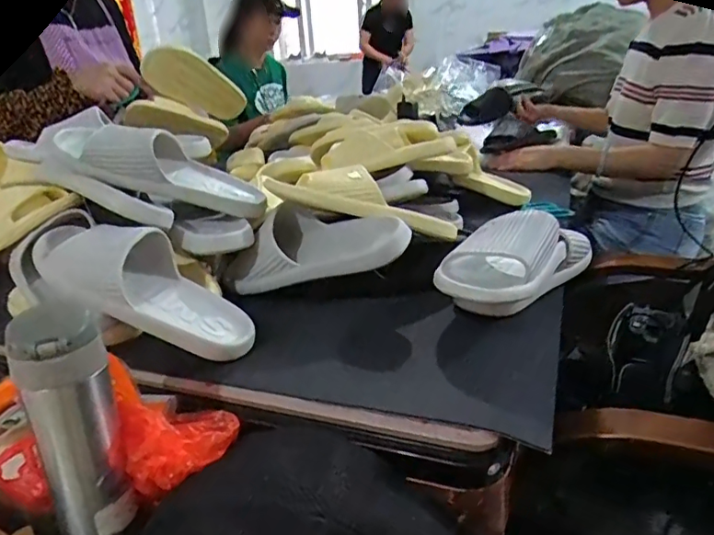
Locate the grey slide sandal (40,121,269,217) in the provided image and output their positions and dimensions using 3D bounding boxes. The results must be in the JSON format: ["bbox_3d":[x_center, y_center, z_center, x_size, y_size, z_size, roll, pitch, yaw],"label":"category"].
[{"bbox_3d":[-0.239,-0.132,0.691,0.266,0.078,0.083,16,21,-20],"label":"grey slide sandal"}]

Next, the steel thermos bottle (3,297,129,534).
[{"bbox_3d":[-0.225,0.130,0.442,0.065,0.194,0.054,-16,25,-28],"label":"steel thermos bottle"}]

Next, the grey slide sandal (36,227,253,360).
[{"bbox_3d":[-0.226,0.015,0.589,0.258,0.065,0.102,30,32,2],"label":"grey slide sandal"}]

